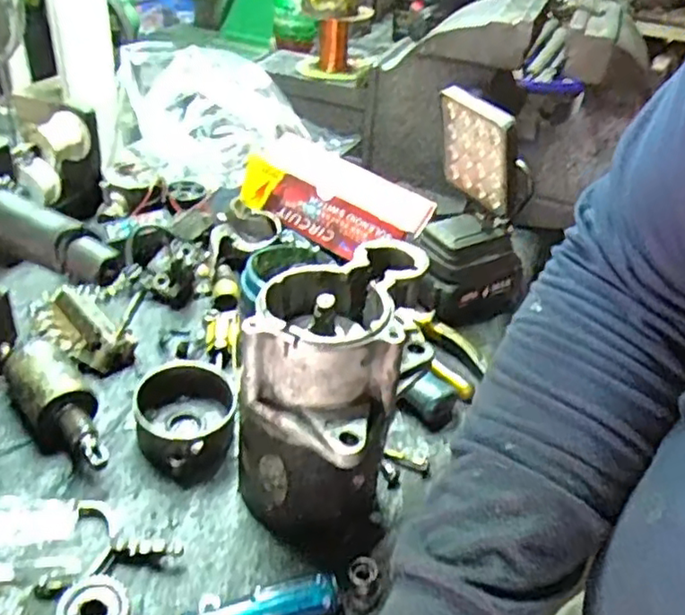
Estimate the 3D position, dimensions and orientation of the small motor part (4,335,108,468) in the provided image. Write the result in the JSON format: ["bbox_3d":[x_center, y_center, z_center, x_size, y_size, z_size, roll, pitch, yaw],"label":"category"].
[{"bbox_3d":[-0.230,0.073,0.533,0.053,0.047,0.156,-25,59,-36],"label":"small motor part"}]

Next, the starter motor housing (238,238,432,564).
[{"bbox_3d":[-0.004,0.069,0.493,0.106,0.192,0.170,17,37,16],"label":"starter motor housing"}]

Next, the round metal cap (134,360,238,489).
[{"bbox_3d":[-0.128,0.093,0.544,0.078,0.055,0.085,-3,36,-12],"label":"round metal cap"}]

